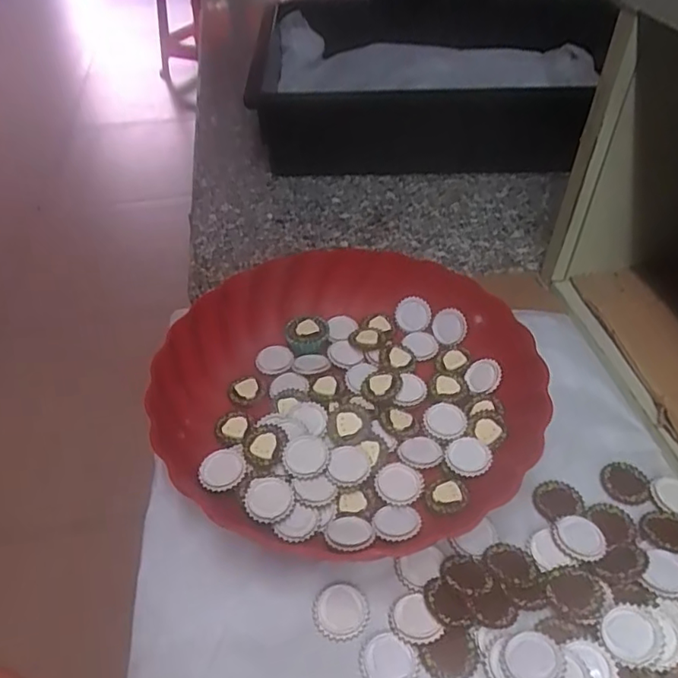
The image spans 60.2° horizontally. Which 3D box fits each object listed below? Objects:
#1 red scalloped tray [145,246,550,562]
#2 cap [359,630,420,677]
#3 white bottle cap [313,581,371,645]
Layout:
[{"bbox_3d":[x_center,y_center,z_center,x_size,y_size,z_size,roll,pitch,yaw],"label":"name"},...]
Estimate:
[{"bbox_3d":[0.007,0.026,0.394,0.245,0.043,0.236,9,46,12],"label":"red scalloped tray"},{"bbox_3d":[0.024,0.159,0.286,0.028,0.004,0.025,27,52,27],"label":"cap"},{"bbox_3d":[0.001,0.142,0.305,0.029,0.004,0.028,-2,45,2],"label":"white bottle cap"}]

